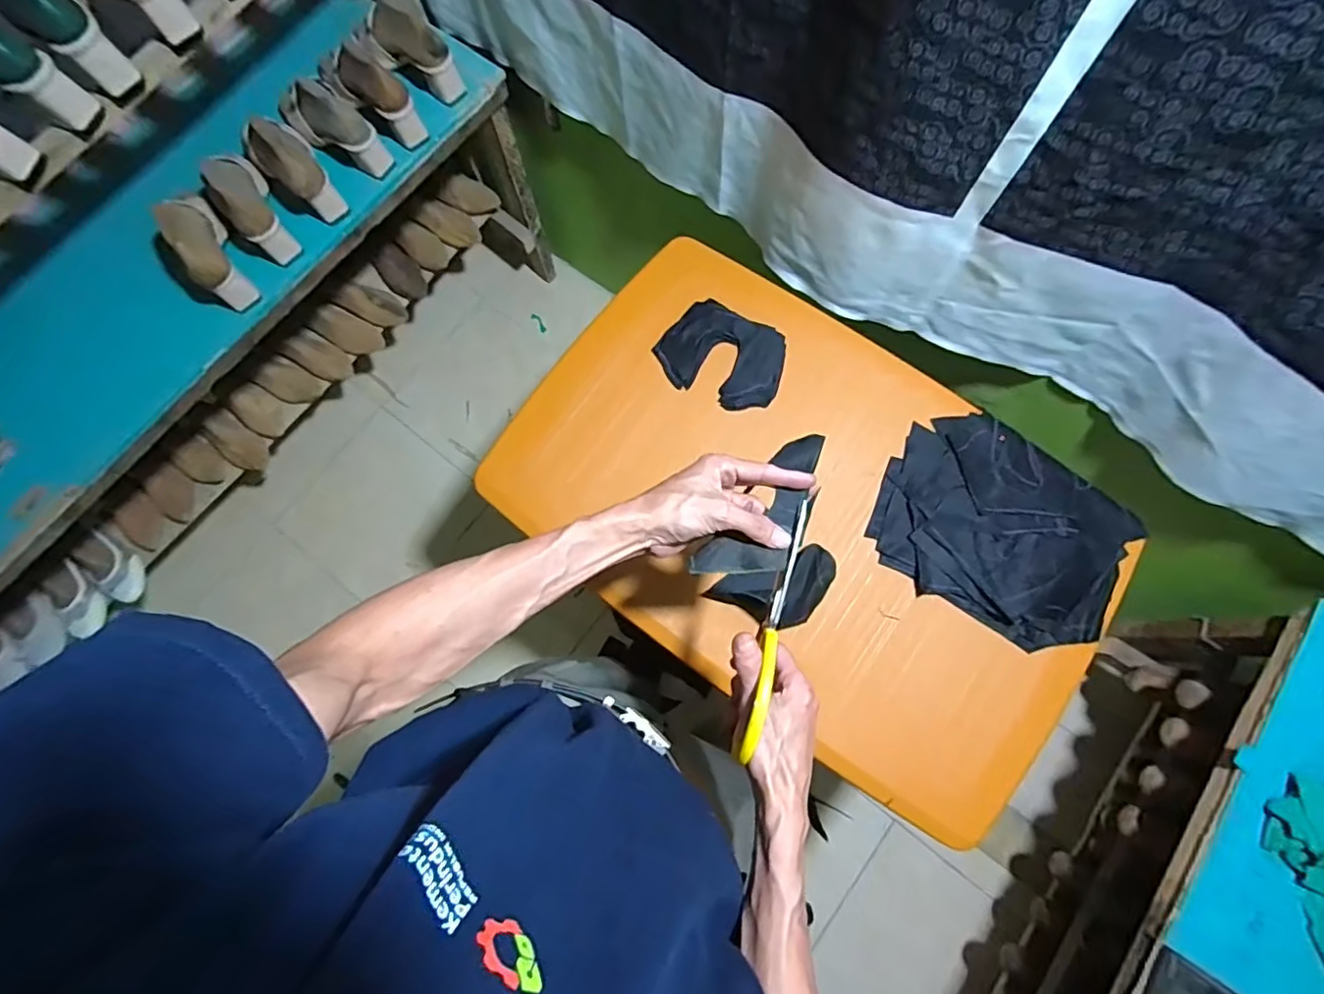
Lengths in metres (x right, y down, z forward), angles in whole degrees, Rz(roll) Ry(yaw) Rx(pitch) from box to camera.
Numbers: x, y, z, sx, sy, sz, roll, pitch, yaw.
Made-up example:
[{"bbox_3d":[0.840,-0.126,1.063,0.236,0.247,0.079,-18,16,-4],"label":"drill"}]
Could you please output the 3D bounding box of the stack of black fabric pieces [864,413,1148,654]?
[{"bbox_3d":[0.433,0.036,0.739,0.304,0.028,0.246,26,79,7],"label":"stack of black fabric pieces"}]

